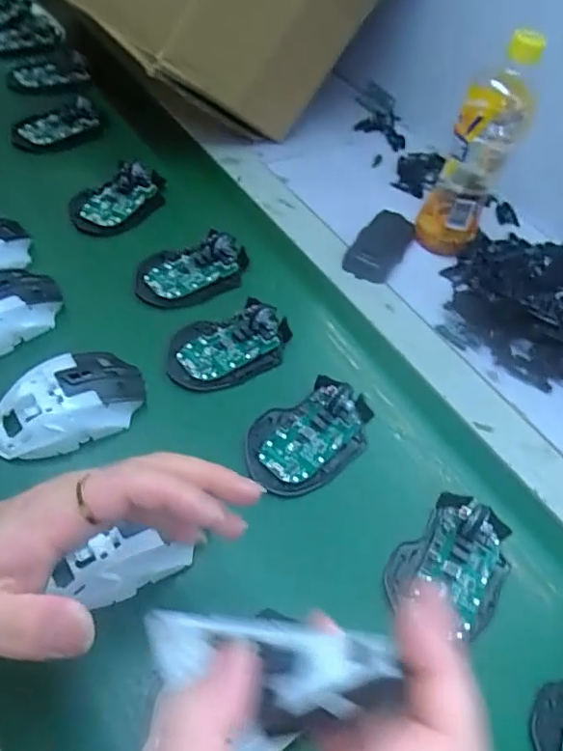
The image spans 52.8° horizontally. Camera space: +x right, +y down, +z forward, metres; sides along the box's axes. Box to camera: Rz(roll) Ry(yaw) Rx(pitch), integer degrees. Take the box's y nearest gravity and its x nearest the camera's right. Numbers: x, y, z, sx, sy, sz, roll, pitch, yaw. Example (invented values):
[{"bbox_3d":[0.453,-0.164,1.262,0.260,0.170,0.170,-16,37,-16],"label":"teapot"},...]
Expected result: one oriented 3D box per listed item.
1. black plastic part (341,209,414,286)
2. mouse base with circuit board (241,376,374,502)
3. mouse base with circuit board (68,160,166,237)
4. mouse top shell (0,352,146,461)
[{"bbox_3d":[0.110,-0.146,0.629,0.051,0.020,0.123,23,54,14],"label":"black plastic part"},{"bbox_3d":[0.024,0.046,0.459,0.114,0.019,0.073,-28,59,-23],"label":"mouse base with circuit board"},{"bbox_3d":[-0.171,-0.193,0.608,0.078,0.020,0.118,36,58,22],"label":"mouse base with circuit board"},{"bbox_3d":[-0.163,0.020,0.431,0.115,0.033,0.062,-26,58,-22],"label":"mouse top shell"}]

